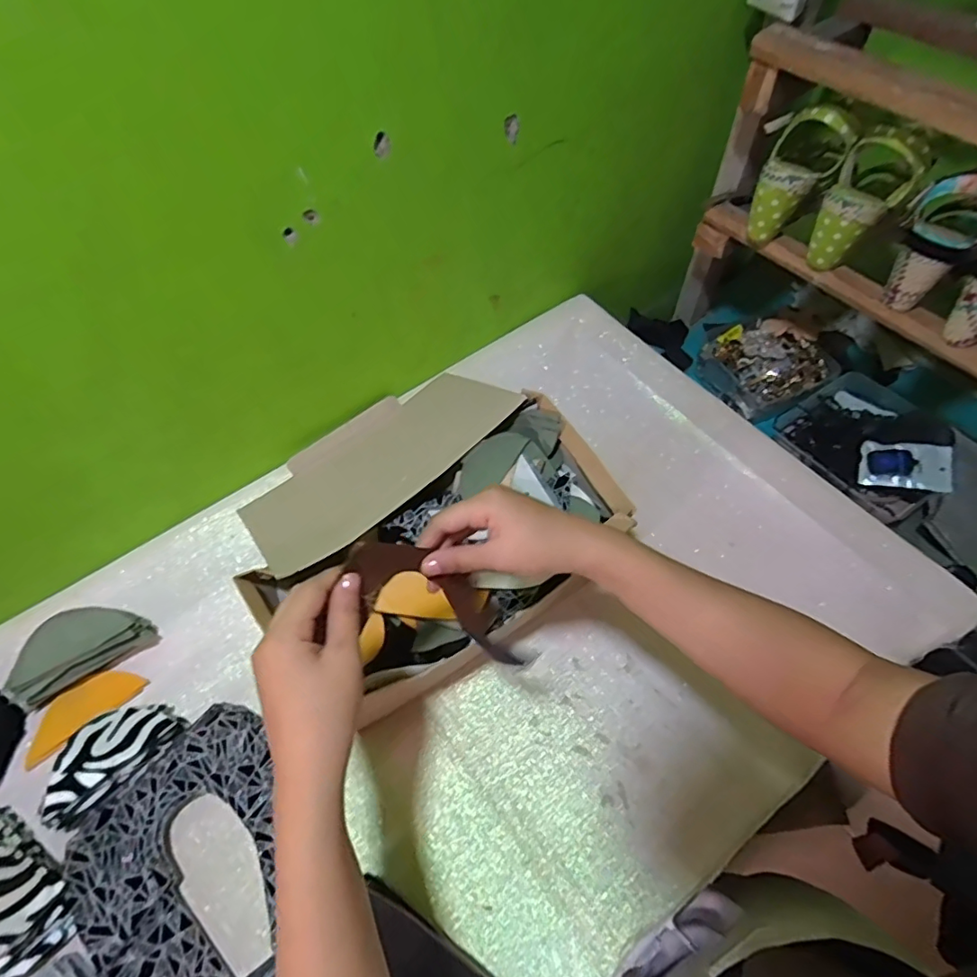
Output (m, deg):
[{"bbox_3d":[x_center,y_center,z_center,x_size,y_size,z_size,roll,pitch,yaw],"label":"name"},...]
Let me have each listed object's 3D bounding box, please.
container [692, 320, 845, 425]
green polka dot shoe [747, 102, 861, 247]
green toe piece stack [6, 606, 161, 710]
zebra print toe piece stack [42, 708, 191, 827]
[{"bbox_3d":[0.430,-0.192,0.867,0.157,0.065,0.172,-33,63,-19],"label":"container"},{"bbox_3d":[0.353,-0.377,0.662,0.059,0.151,0.088,-22,61,-40],"label":"green polka dot shoe"},{"bbox_3d":[-0.411,0.159,0.552,0.127,0.043,0.064,-27,62,-14],"label":"green toe piece stack"},{"bbox_3d":[-0.346,0.244,0.500,0.121,0.035,0.063,-40,65,-21],"label":"zebra print toe piece stack"}]

